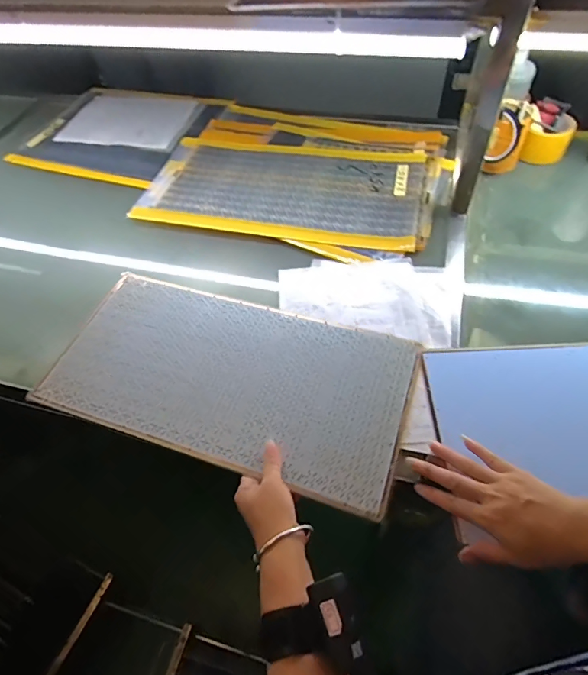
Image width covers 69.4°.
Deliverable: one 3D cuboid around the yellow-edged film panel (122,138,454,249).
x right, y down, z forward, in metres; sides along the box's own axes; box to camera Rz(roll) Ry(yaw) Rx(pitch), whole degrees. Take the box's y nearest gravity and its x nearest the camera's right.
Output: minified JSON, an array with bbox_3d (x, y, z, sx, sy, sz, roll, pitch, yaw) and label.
[{"bbox_3d":[0.005,-0.298,0.838,0.568,0.019,0.299,9,57,10],"label":"yellow-edged film panel"}]

